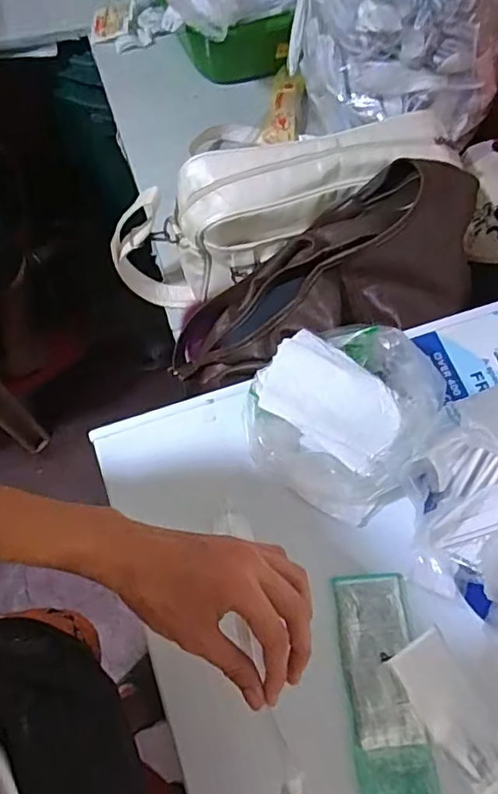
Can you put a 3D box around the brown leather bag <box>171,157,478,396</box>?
[{"bbox_3d":[0.068,-0.110,0.658,0.378,0.114,0.138,-25,67,23],"label":"brown leather bag"}]

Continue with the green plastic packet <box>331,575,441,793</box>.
[{"bbox_3d":[0.111,0.245,0.476,0.061,0.013,0.189,-3,68,-3],"label":"green plastic packet"}]

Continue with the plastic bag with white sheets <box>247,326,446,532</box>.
[{"bbox_3d":[0.082,0.014,0.541,0.154,0.067,0.166,22,69,7],"label":"plastic bag with white sheets"}]

